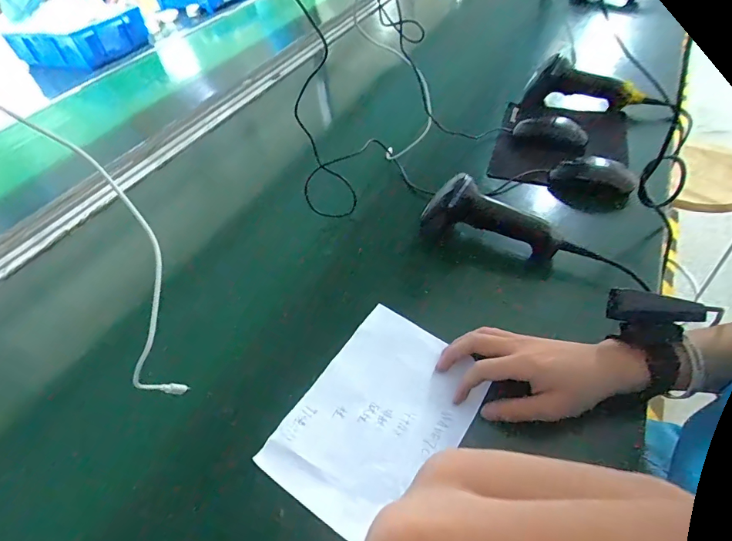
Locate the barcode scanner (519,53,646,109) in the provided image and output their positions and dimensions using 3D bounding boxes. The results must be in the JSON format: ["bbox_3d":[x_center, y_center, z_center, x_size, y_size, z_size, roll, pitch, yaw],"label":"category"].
[{"bbox_3d":[0.401,-0.342,0.787,0.207,0.094,0.055,6,47,13],"label":"barcode scanner"}]

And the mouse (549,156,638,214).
[{"bbox_3d":[0.333,-0.131,0.637,0.112,0.042,0.075,22,53,26],"label":"mouse"}]

